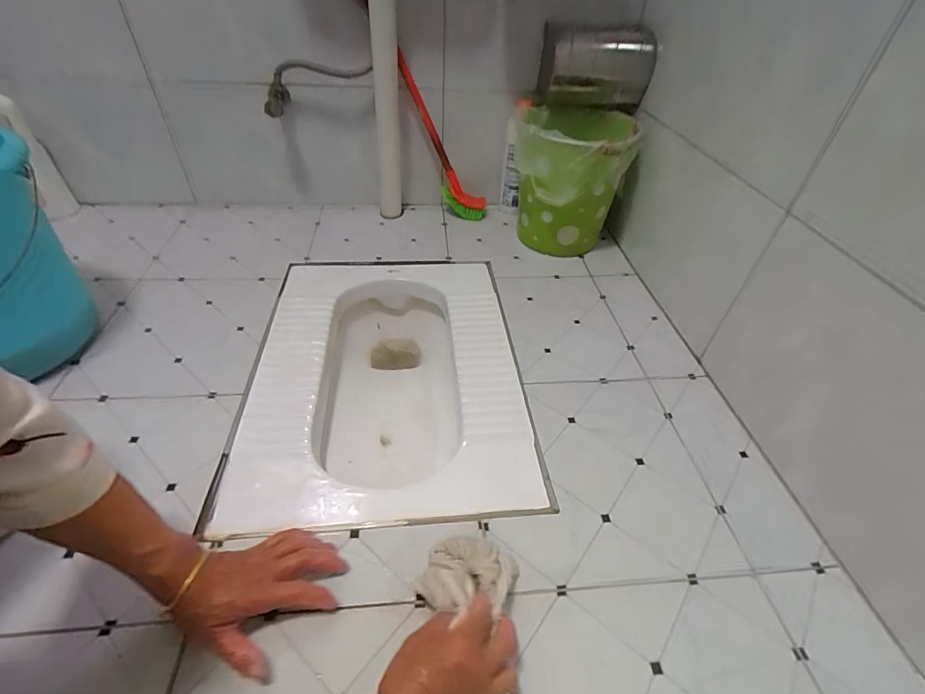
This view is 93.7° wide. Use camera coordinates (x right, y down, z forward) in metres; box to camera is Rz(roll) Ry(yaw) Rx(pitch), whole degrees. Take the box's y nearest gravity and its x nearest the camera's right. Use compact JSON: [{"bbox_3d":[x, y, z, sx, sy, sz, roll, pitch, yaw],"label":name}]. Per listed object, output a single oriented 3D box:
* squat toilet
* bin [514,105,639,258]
[{"bbox_3d":[-0.122,0.071,0.772,0.411,0.161,0.567,-3,44,-6],"label":"squat toilet"},{"bbox_3d":[0.223,-0.351,0.953,0.221,0.263,0.244,8,42,6],"label":"bin"}]

